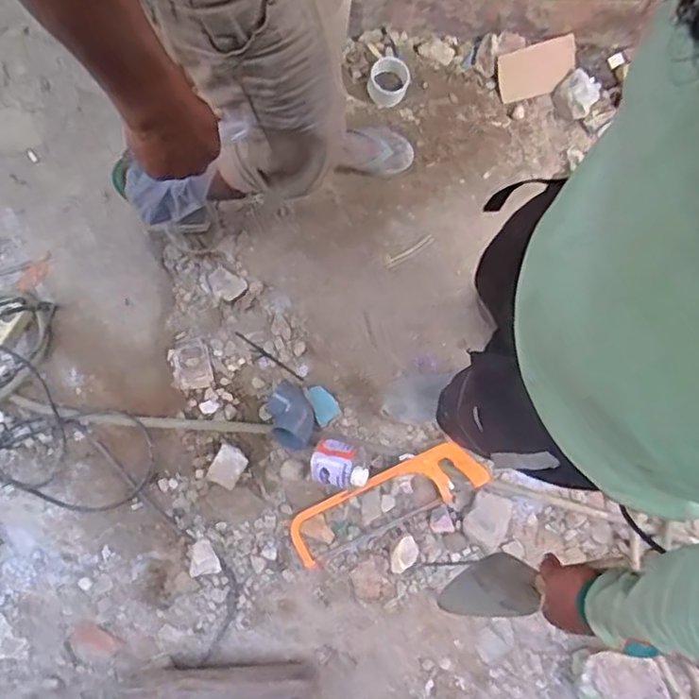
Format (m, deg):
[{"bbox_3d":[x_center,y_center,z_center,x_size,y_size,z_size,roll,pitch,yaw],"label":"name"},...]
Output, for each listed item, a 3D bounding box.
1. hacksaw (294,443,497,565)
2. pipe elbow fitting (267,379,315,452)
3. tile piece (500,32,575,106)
[{"bbox_3d":[0.083,0.330,1.362,0.444,0.024,0.118,-25,80,-6],"label":"hacksaw"},{"bbox_3d":[-0.127,0.145,1.347,0.094,0.108,0.146,-15,79,-4],"label":"pipe elbow fitting"},{"bbox_3d":[0.449,-0.670,1.481,0.198,0.007,0.113,-18,100,-3],"label":"tile piece"}]

